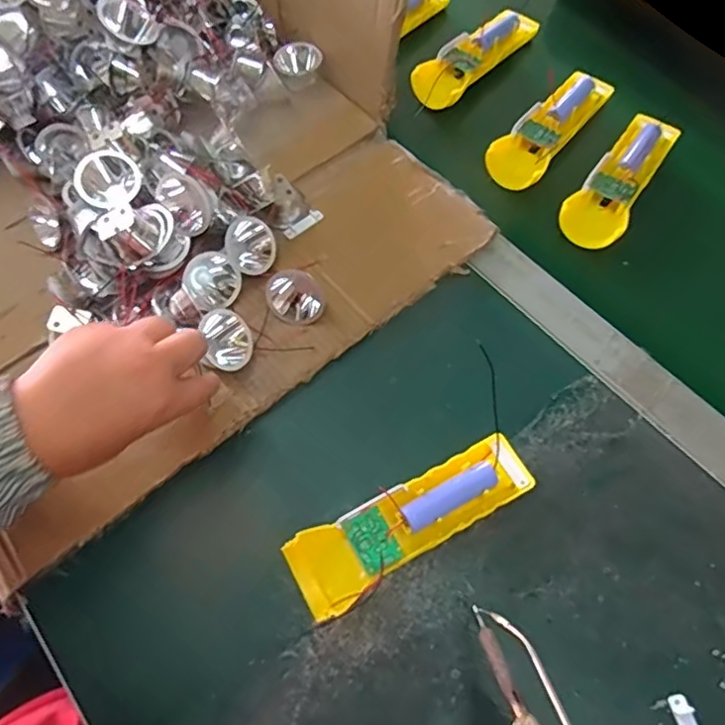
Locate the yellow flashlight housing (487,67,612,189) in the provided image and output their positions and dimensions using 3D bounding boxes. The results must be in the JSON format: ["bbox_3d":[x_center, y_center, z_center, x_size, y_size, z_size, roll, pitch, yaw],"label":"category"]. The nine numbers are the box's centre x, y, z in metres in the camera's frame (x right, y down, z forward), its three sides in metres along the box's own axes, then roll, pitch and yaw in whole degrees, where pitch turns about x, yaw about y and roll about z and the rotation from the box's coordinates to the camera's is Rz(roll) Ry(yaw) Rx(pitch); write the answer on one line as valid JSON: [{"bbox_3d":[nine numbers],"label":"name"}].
[{"bbox_3d":[0.173,-0.217,0.519,0.048,0.021,0.161,36,69,17],"label":"yellow flashlight housing"}]

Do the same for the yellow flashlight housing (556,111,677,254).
[{"bbox_3d":[0.227,-0.160,0.490,0.050,0.018,0.154,35,69,17],"label":"yellow flashlight housing"}]

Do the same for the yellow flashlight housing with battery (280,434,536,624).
[{"bbox_3d":[0.033,0.100,0.362,0.161,0.028,0.046,-27,66,-12],"label":"yellow flashlight housing with battery"}]

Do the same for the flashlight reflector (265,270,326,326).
[{"bbox_3d":[-0.052,-0.050,0.428,0.043,0.017,0.043,10,69,-27],"label":"flashlight reflector"}]

